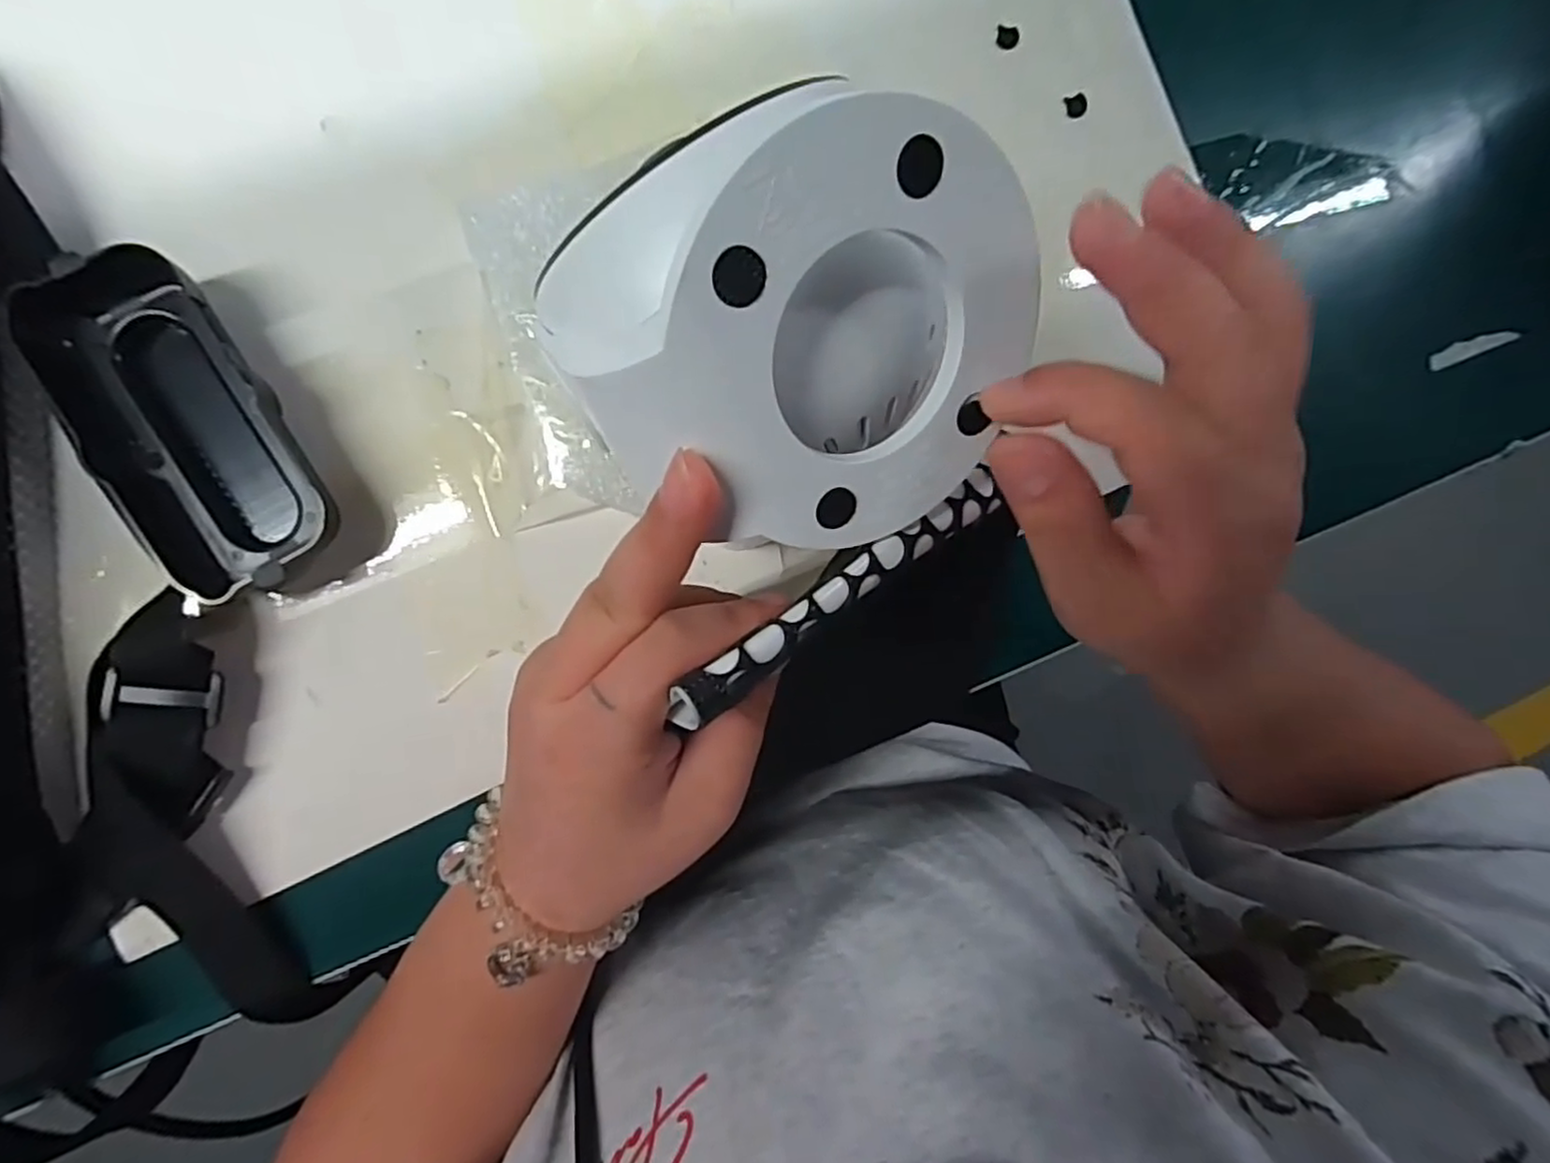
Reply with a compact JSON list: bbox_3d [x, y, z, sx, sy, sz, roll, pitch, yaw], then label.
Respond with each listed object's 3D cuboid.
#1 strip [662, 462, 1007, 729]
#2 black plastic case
[{"bbox_3d":[0.022,0.000,0.175,0.113,0.005,0.011,-34,95,-27],"label":"strip"},{"bbox_3d":[-0.195,-0.052,0.227,0.051,0.026,0.108,-29,94,-7],"label":"black plastic case"}]

